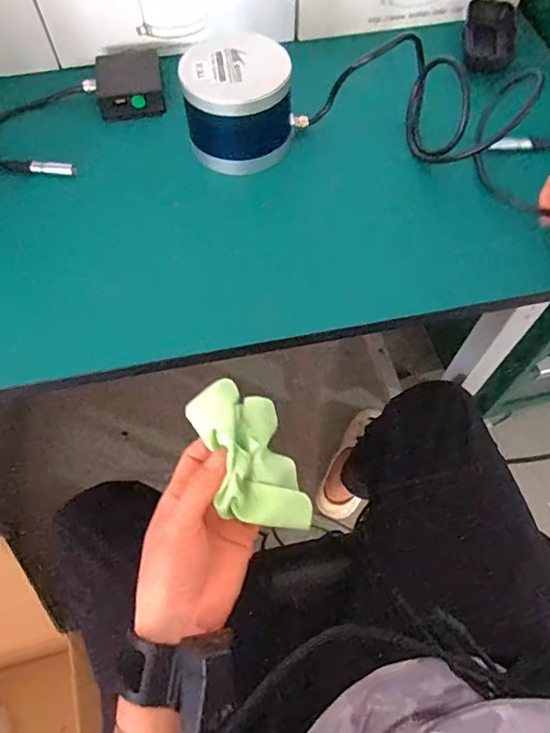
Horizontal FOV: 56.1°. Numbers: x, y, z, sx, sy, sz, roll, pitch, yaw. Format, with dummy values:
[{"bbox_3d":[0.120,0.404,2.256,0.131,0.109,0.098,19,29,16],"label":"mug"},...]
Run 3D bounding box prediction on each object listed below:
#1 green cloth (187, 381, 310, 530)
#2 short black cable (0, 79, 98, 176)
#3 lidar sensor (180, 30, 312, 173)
[{"bbox_3d":[-0.017,0.065,0.366,0.064,0.025,0.114,-30,96,-15],"label":"green cloth"},{"bbox_3d":[-0.242,-0.241,0.522,0.109,0.027,0.119,0,62,0],"label":"short black cable"},{"bbox_3d":[-0.027,-0.247,0.490,0.110,0.090,0.092,-2,62,-1],"label":"lidar sensor"}]

